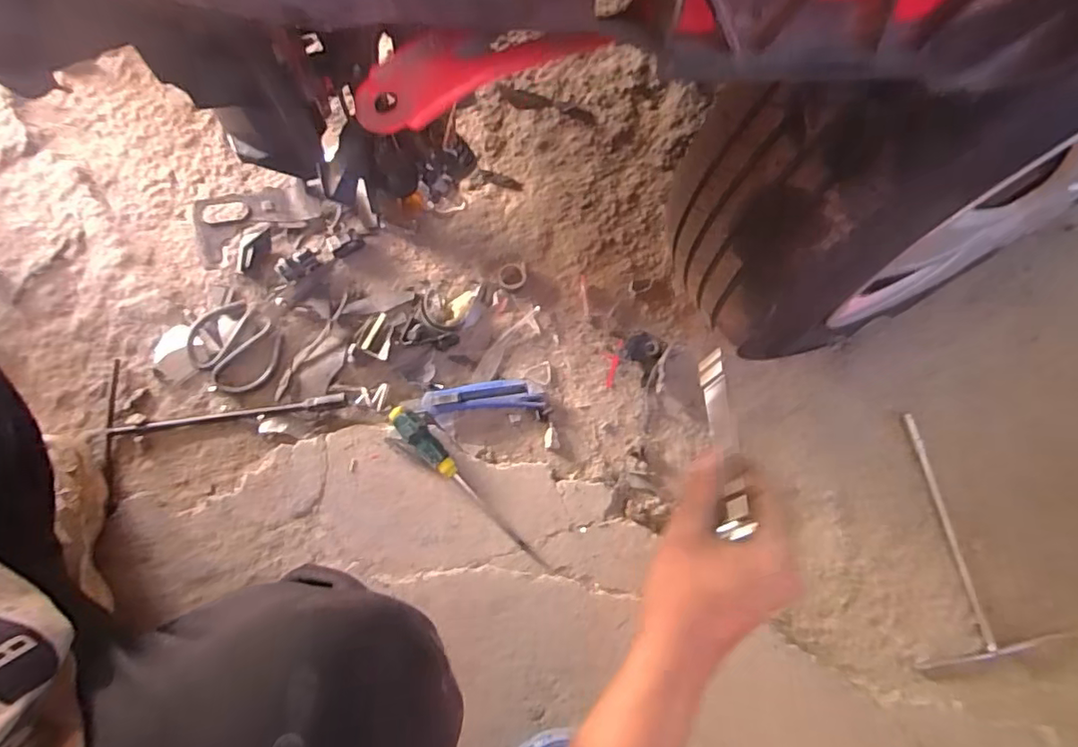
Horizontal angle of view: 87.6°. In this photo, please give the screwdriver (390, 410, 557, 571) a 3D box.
[{"bbox_3d":[-0.086,0.138,0.672,0.029,0.033,0.267,-42,78,-15],"label":"screwdriver"}]

